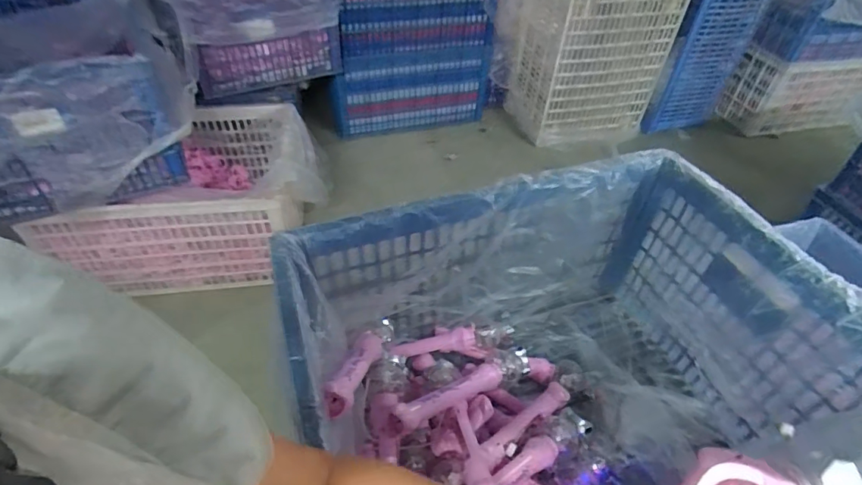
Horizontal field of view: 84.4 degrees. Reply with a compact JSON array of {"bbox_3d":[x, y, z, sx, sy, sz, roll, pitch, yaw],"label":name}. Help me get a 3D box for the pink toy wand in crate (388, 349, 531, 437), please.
[{"bbox_3d":[0.069,0.276,0.917,0.376,0.050,0.056,-10,43,-42],"label":"pink toy wand in crate"}]

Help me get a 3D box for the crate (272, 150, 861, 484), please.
[{"bbox_3d":[0.221,0.248,0.836,0.818,0.430,0.621,-14,48,-16],"label":"crate"}]

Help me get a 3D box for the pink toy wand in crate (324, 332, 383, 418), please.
[{"bbox_3d":[-0.121,0.204,0.788,0.043,0.052,0.286,7,8,4],"label":"pink toy wand in crate"}]

